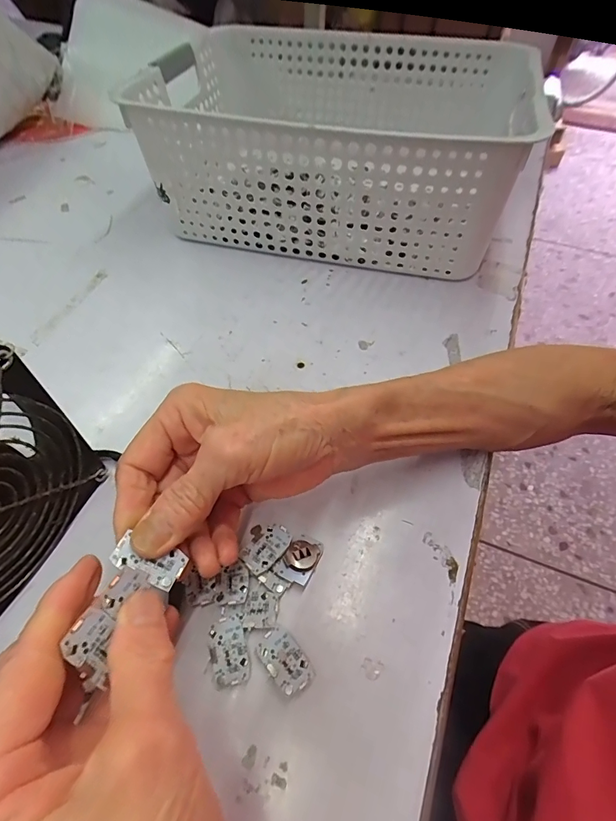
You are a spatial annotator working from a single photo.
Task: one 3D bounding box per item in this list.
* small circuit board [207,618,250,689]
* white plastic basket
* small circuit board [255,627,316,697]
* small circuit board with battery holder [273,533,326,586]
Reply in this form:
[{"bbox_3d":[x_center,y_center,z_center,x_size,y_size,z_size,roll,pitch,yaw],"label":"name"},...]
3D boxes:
[{"bbox_3d":[-0.039,0.120,0.206,0.017,0.005,0.029,-16,55,-11],"label":"small circuit board"},{"bbox_3d":[0.029,-0.279,0.430,0.324,0.123,0.277,14,55,11],"label":"white plastic basket"},{"bbox_3d":[-0.012,0.124,0.205,0.018,0.005,0.029,-39,62,-24],"label":"small circuit board"},{"bbox_3d":[-0.004,0.083,0.233,0.019,0.009,0.028,21,57,16],"label":"small circuit board with battery holder"}]

